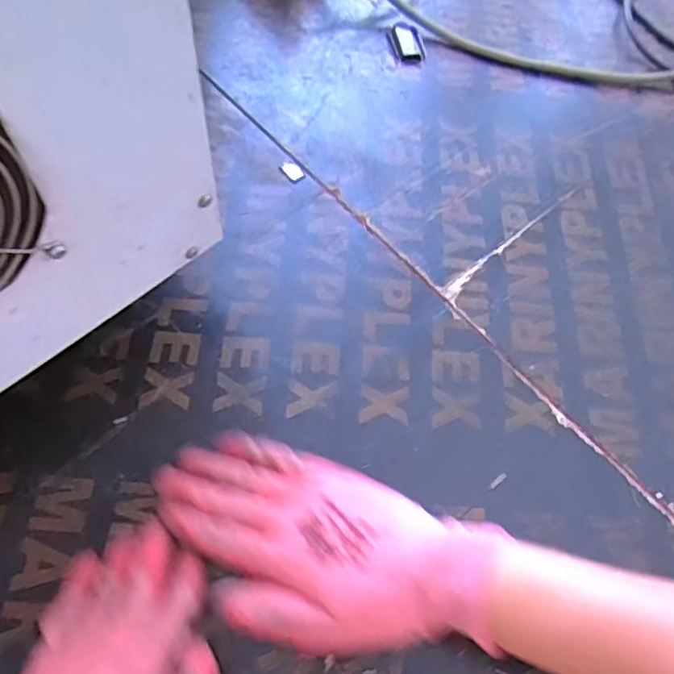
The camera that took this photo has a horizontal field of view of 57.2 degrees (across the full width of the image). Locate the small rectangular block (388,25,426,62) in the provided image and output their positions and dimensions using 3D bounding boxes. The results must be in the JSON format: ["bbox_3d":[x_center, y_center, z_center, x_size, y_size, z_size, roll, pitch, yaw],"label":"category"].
[{"bbox_3d":[0.064,-0.271,0.570,0.028,0.005,0.047,-8,62,-8],"label":"small rectangular block"}]

